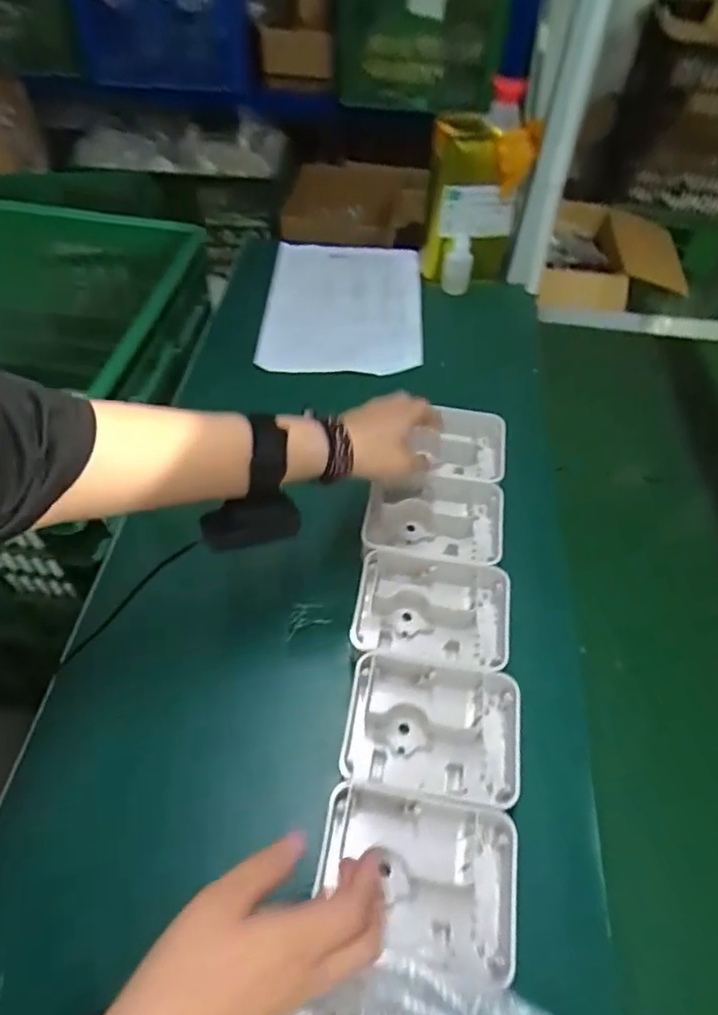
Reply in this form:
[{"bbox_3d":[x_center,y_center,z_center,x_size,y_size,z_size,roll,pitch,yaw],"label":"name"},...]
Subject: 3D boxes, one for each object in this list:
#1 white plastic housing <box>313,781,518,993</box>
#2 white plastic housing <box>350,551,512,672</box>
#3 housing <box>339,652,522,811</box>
[{"bbox_3d":[0.039,0.246,0.396,0.124,0.043,0.099,12,52,7],"label":"white plastic housing"},{"bbox_3d":[0.063,0.093,0.520,0.134,0.042,0.092,11,52,7],"label":"white plastic housing"},{"bbox_3d":[0.057,0.176,0.462,0.136,0.044,0.100,11,52,6],"label":"housing"}]

